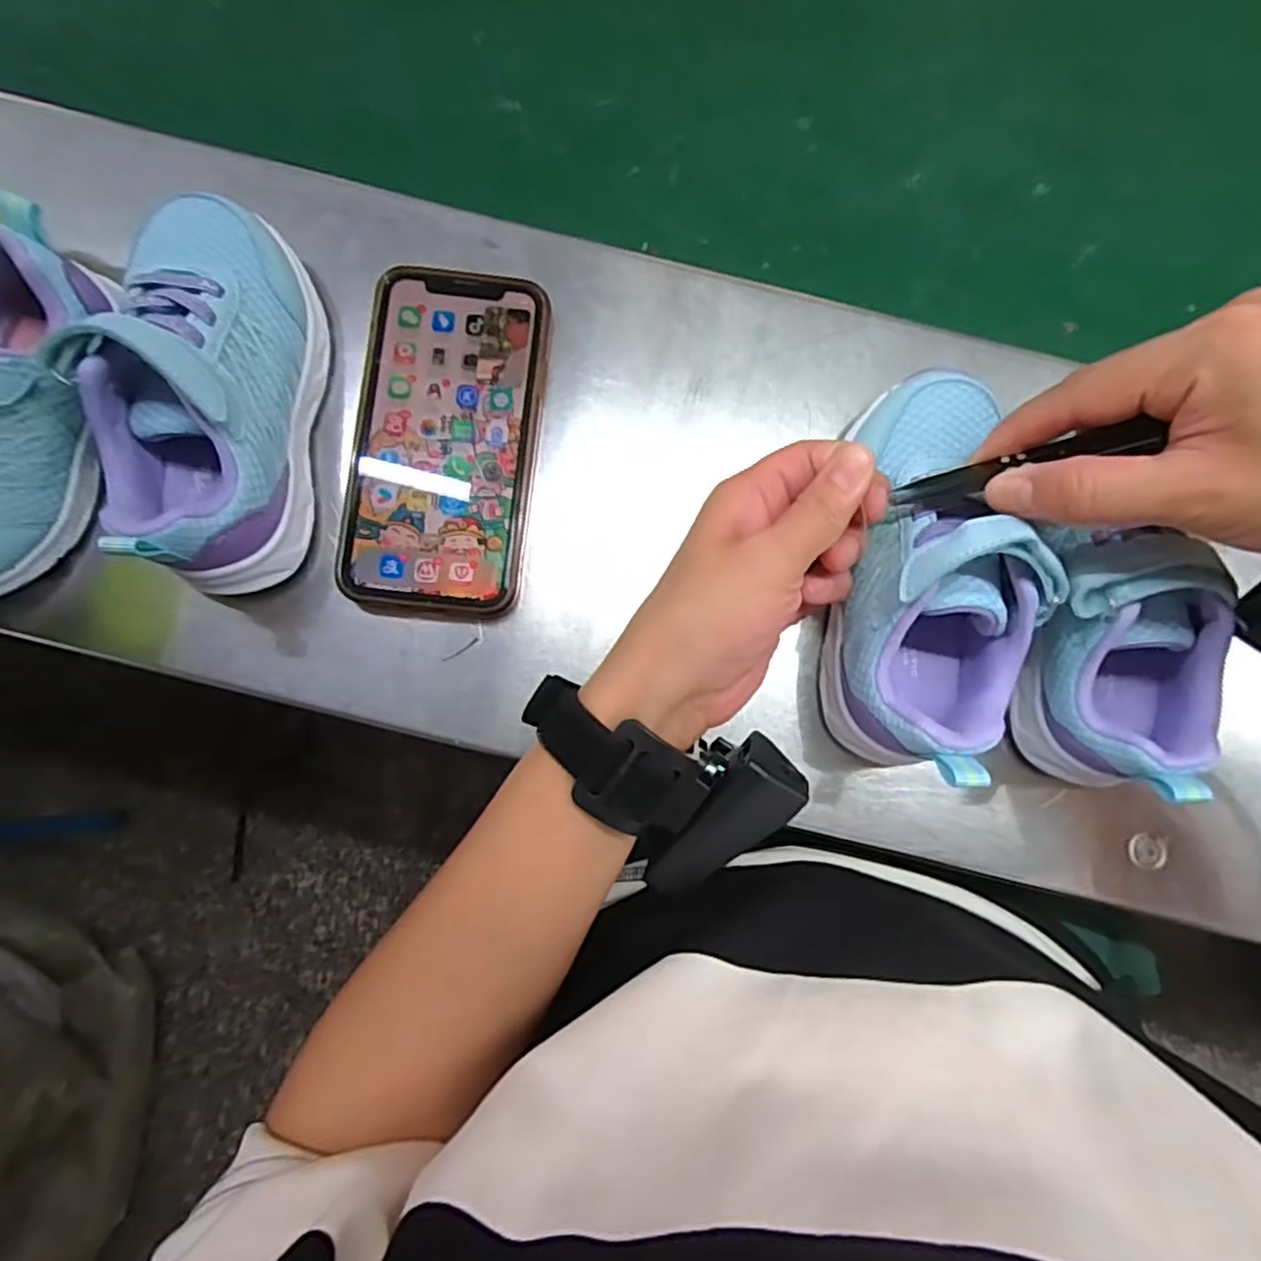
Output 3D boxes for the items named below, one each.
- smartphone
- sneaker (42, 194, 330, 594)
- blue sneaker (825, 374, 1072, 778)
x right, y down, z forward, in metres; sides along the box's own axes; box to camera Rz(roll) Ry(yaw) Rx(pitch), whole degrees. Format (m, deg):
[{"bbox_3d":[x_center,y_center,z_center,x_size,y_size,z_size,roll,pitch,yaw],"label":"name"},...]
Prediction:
[{"bbox_3d":[-0.082,-0.084,0.311,0.080,0.013,0.151,6,86,-1],"label":"smartphone"},{"bbox_3d":[-0.170,-0.099,0.278,0.071,0.067,0.157,3,83,-7],"label":"sneaker"},{"bbox_3d":[0.120,-0.026,0.274,0.063,0.079,0.157,9,85,-1],"label":"blue sneaker"}]

